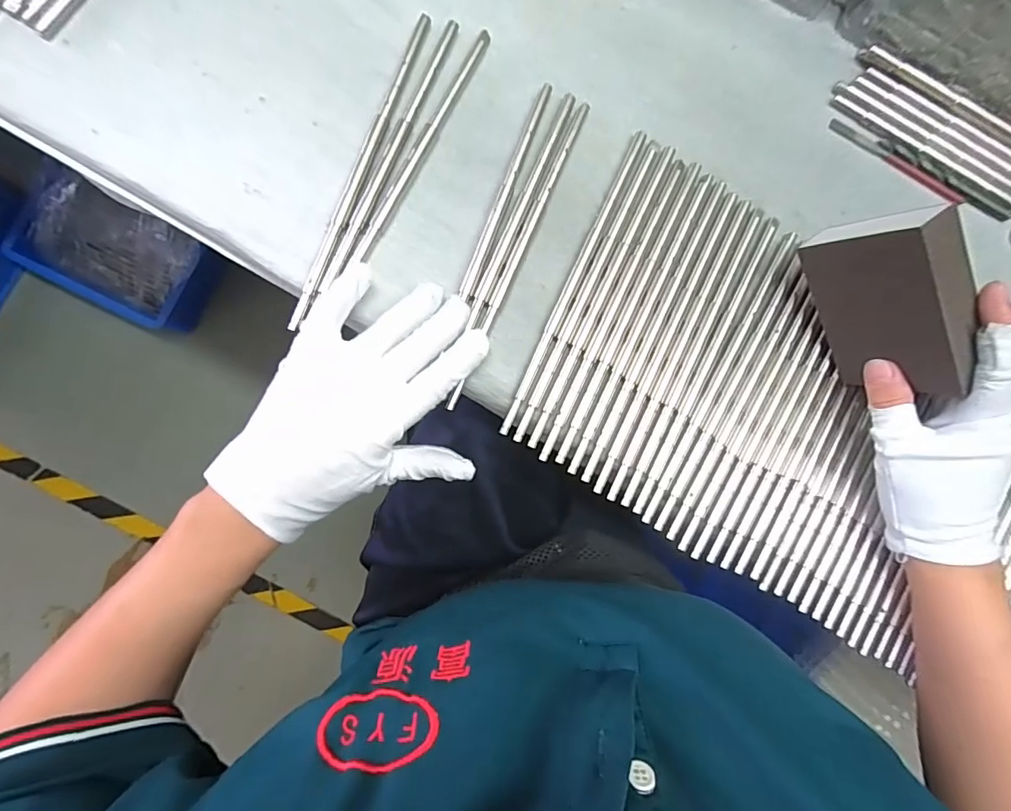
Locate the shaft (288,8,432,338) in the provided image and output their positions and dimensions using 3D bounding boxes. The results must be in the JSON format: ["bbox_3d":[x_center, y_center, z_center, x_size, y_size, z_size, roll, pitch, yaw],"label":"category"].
[{"bbox_3d":[-0.088,-0.145,0.300,0.011,0.004,0.208,22,85,-4],"label":"shaft"}]

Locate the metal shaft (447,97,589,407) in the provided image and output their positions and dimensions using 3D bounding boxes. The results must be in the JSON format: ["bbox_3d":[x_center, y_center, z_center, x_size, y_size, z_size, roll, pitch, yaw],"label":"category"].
[{"bbox_3d":[0.008,-0.095,0.309,0.008,0.009,0.210,24,86,-4],"label":"metal shaft"}]

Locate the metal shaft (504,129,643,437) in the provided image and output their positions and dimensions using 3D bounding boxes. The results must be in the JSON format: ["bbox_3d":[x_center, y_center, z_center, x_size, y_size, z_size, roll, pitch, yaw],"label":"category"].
[{"bbox_3d":[0.045,-0.079,0.310,0.009,0.004,0.209,25,85,-3],"label":"metal shaft"}]

